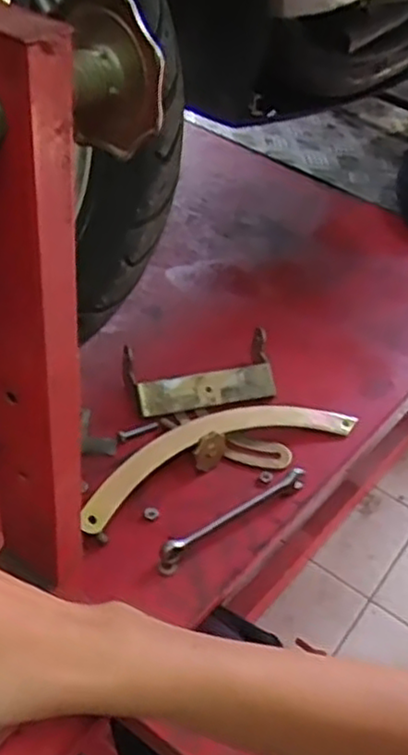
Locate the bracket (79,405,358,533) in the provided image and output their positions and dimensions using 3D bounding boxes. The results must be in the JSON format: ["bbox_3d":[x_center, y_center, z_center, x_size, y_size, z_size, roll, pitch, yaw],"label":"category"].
[{"bbox_3d":[0.010,0.055,0.591,0.254,0.024,0.056,-18,48,-26],"label":"bracket"}]

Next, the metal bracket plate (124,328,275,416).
[{"bbox_3d":[0.000,-0.004,0.647,0.132,0.020,0.064,-9,68,-18],"label":"metal bracket plate"}]

